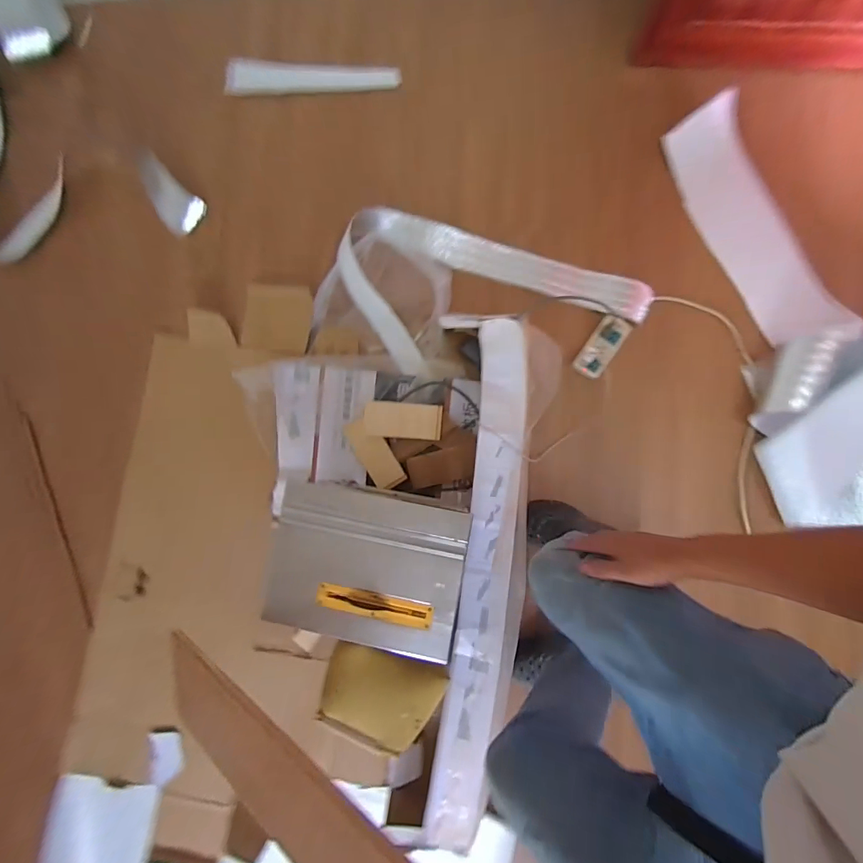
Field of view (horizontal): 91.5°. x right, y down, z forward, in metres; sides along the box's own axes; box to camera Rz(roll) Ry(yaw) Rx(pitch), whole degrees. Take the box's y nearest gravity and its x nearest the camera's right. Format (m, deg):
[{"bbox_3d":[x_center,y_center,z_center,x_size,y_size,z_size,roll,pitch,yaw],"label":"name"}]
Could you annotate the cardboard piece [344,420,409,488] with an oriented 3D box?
[{"bbox_3d":[-0.152,0.058,1.123,0.087,0.025,0.204,-32,85,2],"label":"cardboard piece"}]

